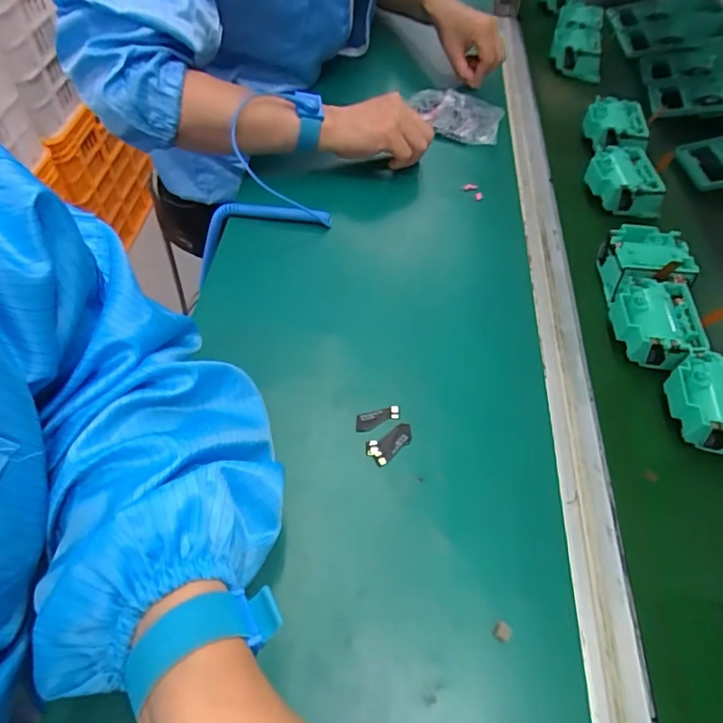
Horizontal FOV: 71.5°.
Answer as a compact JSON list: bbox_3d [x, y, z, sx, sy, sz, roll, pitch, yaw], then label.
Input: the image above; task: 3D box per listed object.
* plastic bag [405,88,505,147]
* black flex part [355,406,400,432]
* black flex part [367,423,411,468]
[{"bbox_3d":[0.118,-0.311,0.634,0.114,0.024,0.076,20,55,9],"label":"plastic bag"},{"bbox_3d":[0.013,0.044,0.384,0.036,0.004,0.015,-12,56,-14],"label":"black flex part"},{"bbox_3d":[0.022,0.060,0.374,0.039,0.004,0.020,-37,65,-27],"label":"black flex part"}]

